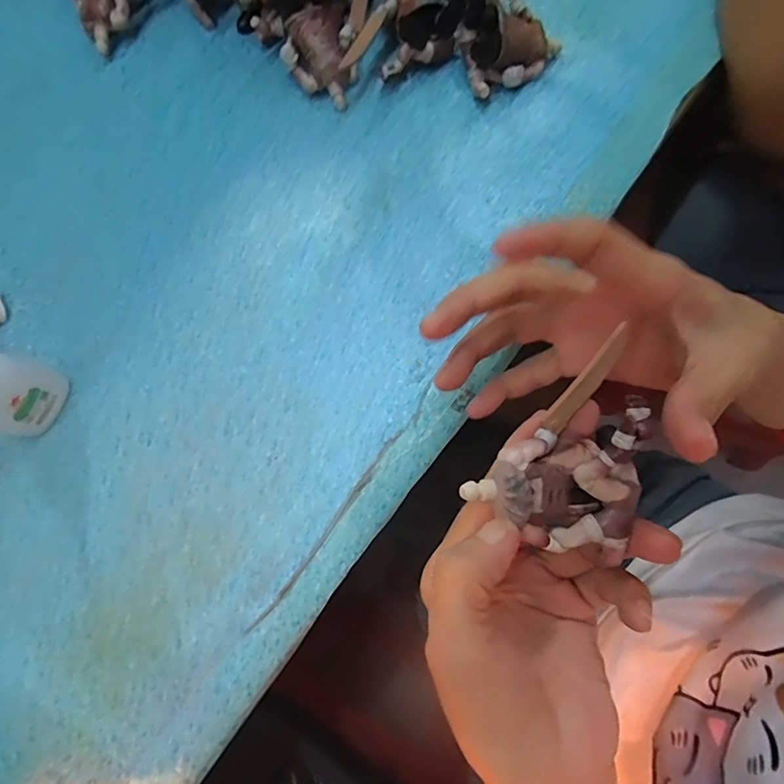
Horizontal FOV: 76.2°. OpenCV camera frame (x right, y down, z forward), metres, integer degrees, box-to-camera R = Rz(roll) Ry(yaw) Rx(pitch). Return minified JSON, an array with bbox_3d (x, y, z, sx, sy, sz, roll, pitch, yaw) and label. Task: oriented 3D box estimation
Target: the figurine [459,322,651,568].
[{"bbox_3d":[0.068,0.025,0.172,0.070,0.024,0.048,-42,81,-7],"label":"figurine"}]

